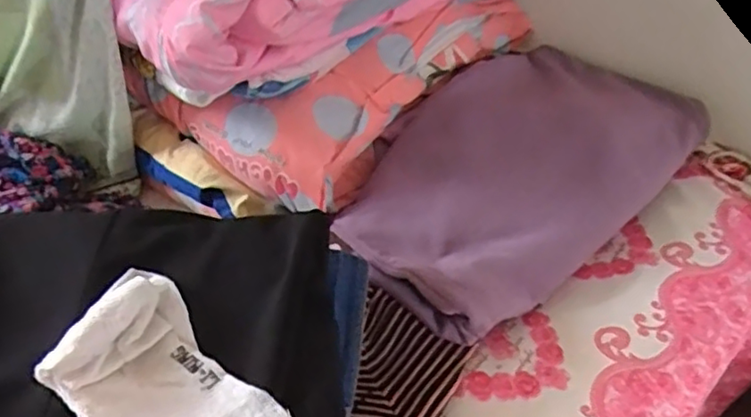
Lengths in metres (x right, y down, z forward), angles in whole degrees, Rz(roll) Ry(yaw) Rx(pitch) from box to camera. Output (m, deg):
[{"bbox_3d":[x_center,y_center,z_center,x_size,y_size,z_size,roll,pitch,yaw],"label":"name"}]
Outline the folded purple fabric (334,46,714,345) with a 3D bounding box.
[{"bbox_3d":[0.164,-0.063,0.722,0.468,0.075,0.273,-31,54,-28],"label":"folded purple fabric"}]

